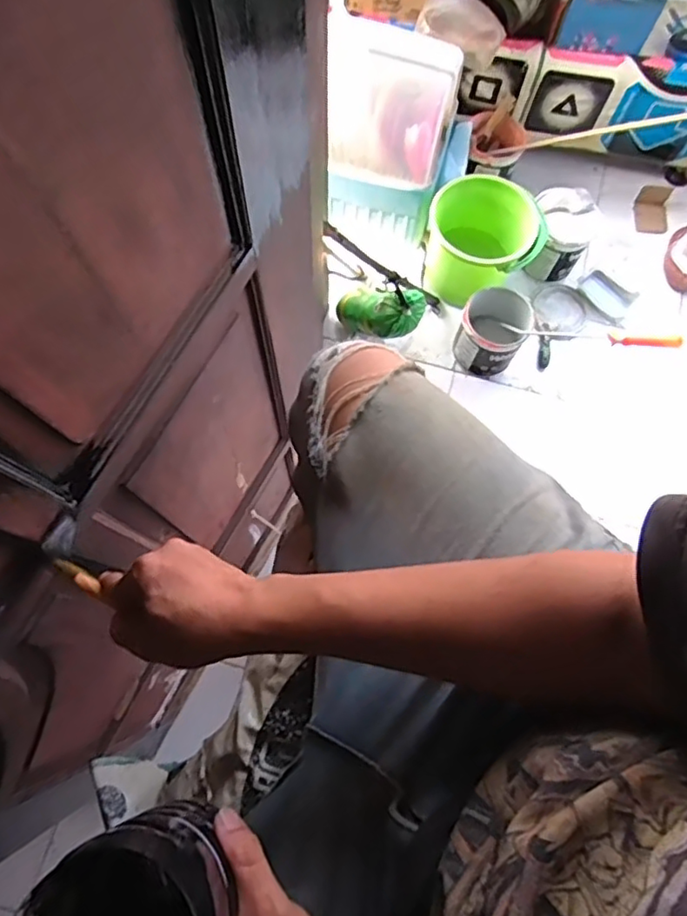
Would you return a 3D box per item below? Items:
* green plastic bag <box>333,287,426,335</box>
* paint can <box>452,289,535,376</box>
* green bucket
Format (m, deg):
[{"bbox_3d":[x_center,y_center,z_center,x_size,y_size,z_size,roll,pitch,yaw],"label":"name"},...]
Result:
[{"bbox_3d":[0.085,-0.382,1.570,0.115,0.350,0.105,-36,115,-11],"label":"green plastic bag"},{"bbox_3d":[0.399,-0.340,1.641,0.168,0.207,0.158,0,73,-2],"label":"paint can"},{"bbox_3d":[0.393,-0.588,1.692,0.299,0.286,0.282,0,73,-2],"label":"green bucket"}]

